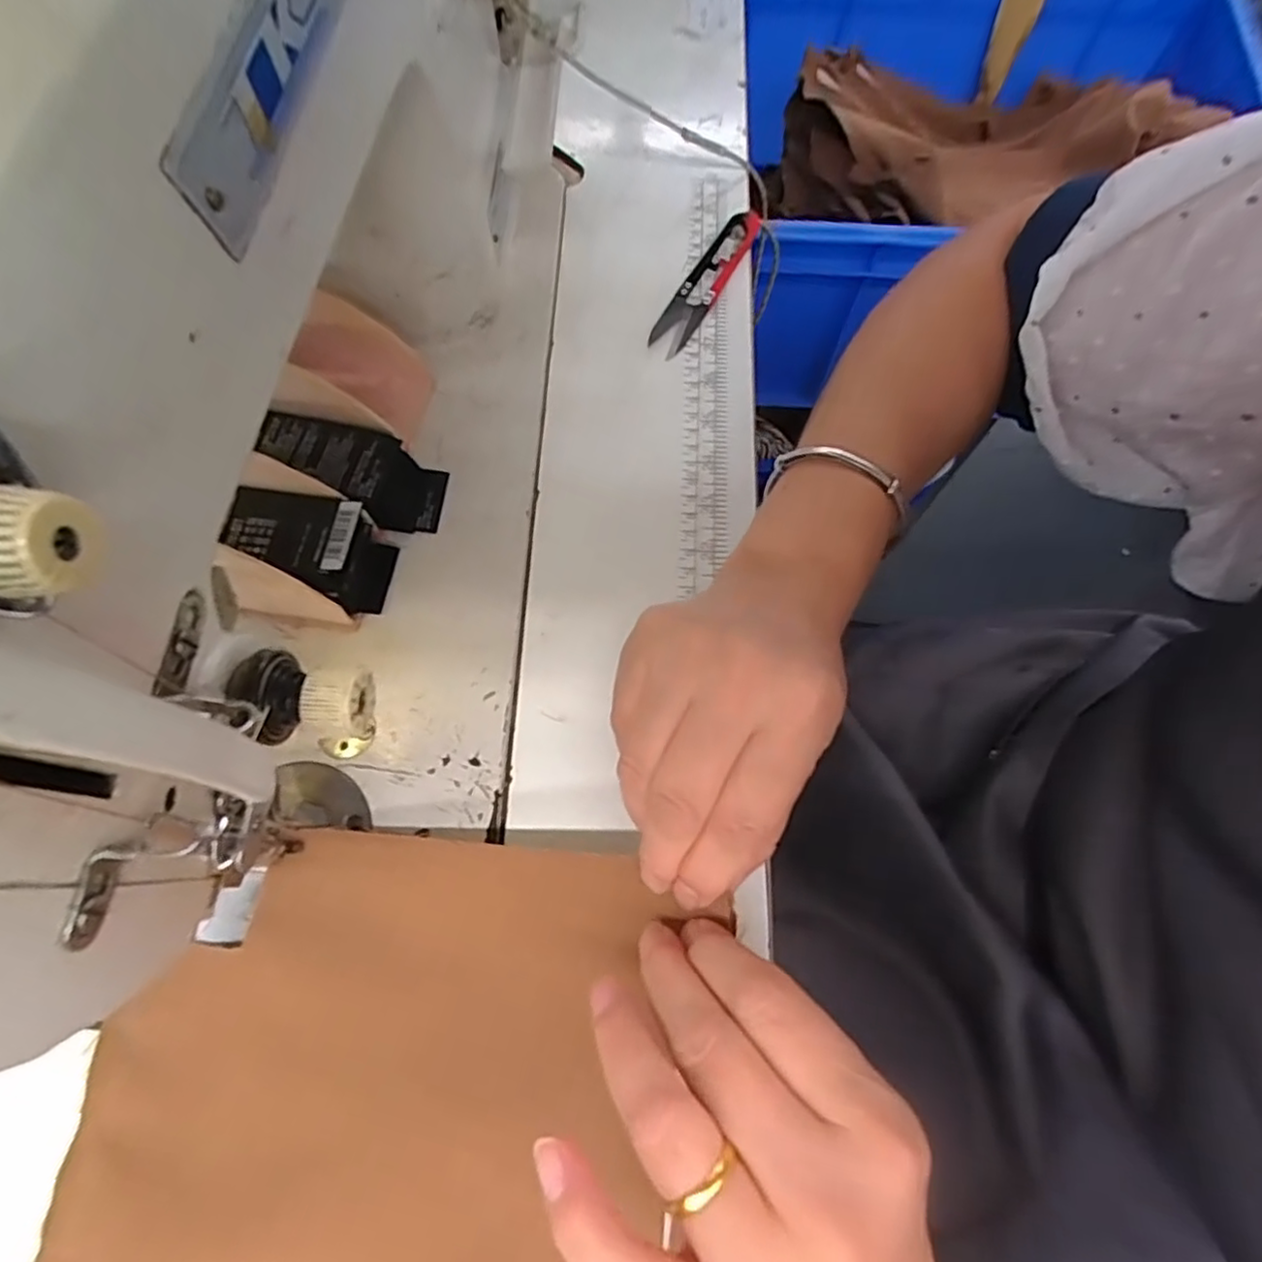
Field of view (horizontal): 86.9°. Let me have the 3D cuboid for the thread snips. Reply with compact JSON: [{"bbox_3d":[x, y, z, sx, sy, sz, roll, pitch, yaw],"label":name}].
[{"bbox_3d":[0.043,-0.202,0.379,0.022,0.012,0.106,28,71,9],"label":"thread snips"}]

